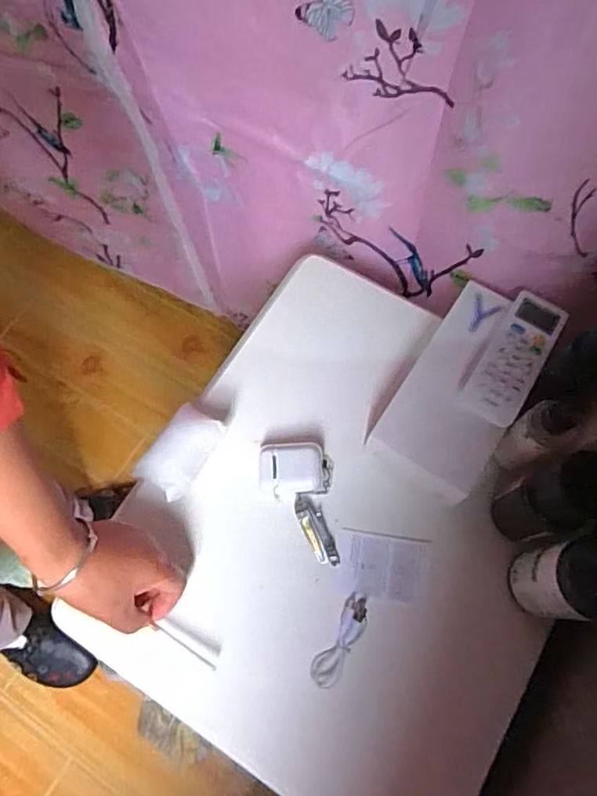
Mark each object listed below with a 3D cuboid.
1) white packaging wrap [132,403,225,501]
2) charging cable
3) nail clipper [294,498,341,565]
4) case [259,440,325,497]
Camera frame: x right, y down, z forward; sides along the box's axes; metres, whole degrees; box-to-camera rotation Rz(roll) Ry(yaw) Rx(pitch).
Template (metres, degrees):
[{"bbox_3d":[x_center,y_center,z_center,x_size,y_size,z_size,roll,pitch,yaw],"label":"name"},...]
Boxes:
[{"bbox_3d":[-0.105,0.051,0.512,0.051,0.053,0.078,30,74,12],"label":"white packaging wrap"},{"bbox_3d":[0.036,0.207,0.477,0.024,0.020,0.077,30,74,11],"label":"charging cable"},{"bbox_3d":[0.017,0.121,0.505,0.021,0.018,0.063,-23,71,-6],"label":"nail clipper"},{"bbox_3d":[-0.006,0.066,0.519,0.057,0.028,0.045,-4,70,0],"label":"case"}]

